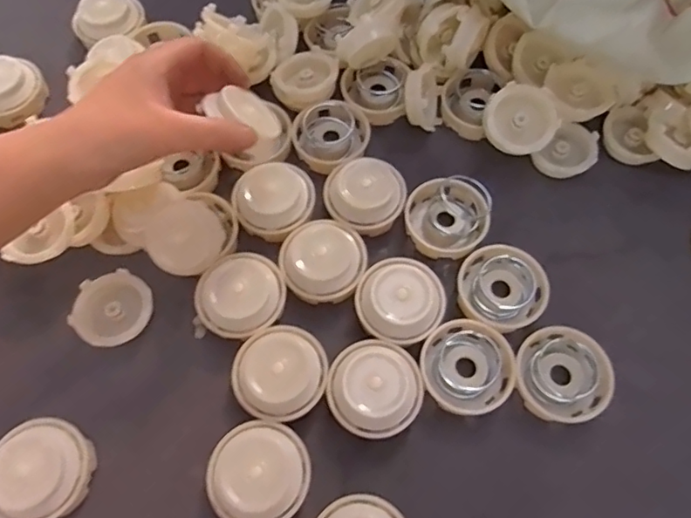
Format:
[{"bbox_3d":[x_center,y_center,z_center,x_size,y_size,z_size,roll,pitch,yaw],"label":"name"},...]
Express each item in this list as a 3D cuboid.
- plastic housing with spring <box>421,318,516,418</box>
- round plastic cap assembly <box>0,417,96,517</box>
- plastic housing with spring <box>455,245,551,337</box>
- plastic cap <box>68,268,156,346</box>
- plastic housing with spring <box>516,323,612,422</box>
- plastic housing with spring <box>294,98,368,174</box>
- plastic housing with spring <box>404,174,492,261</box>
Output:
[{"bbox_3d":[0.086,0.074,0.371,0.064,0.015,0.061,0,66,1],"label":"plastic housing with spring"},{"bbox_3d":[-0.196,0.136,0.342,0.061,0.036,0.065,-11,67,-4],"label":"round plastic cap assembly"},{"bbox_3d":[0.116,0.021,0.394,0.062,0.018,0.060,0,66,1],"label":"plastic housing with spring"},{"bbox_3d":[-0.170,0.037,0.390,0.053,0.015,0.054,0,66,1],"label":"plastic cap"},{"bbox_3d":[0.150,0.078,0.364,0.059,0.020,0.061,0,66,1],"label":"plastic housing with spring"},{"bbox_3d":[-0.011,-0.104,0.450,0.060,0.023,0.060,0,66,1],"label":"plastic housing with spring"},{"bbox_3d":[0.079,-0.033,0.413,0.058,0.032,0.061,0,66,1],"label":"plastic housing with spring"}]

